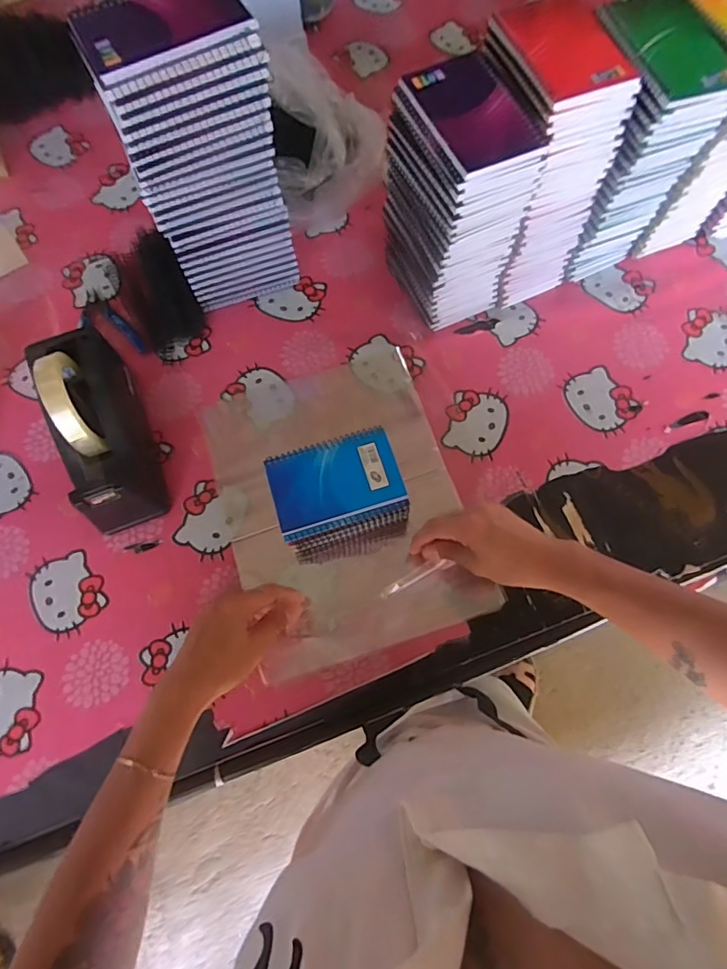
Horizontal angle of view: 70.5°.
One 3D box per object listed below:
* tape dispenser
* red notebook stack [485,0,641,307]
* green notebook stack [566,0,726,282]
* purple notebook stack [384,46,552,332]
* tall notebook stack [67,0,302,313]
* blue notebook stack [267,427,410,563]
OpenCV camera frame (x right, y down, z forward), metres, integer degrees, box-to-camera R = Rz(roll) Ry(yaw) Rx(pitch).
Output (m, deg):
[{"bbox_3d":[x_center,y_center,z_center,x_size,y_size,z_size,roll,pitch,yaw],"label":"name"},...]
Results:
[{"bbox_3d":[-0.279,-0.062,0.546,0.074,0.128,0.210,-21,71,-6],"label":"tape dispenser"},{"bbox_3d":[0.183,-0.336,0.558,0.095,0.248,0.137,-21,71,-6],"label":"red notebook stack"},{"bbox_3d":[0.280,-0.352,0.568,0.101,0.240,0.122,-22,71,-6],"label":"green notebook stack"},{"bbox_3d":[0.097,-0.291,0.559,0.099,0.234,0.133,-28,72,-8],"label":"purple notebook stack"},{"bbox_3d":[-0.158,-0.322,0.547,0.141,0.289,0.095,-23,71,-7],"label":"tall notebook stack"},{"bbox_3d":[-0.024,0.015,0.541,0.127,0.063,0.108,-17,71,-4],"label":"blue notebook stack"}]

